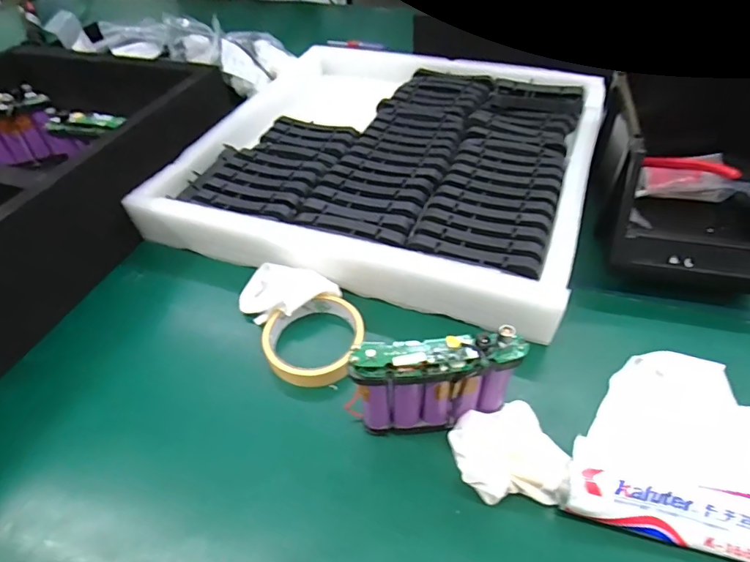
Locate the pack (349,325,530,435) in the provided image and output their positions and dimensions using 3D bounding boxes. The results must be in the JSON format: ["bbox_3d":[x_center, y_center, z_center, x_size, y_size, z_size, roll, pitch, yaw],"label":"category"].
[{"bbox_3d":[0.044,0.077,0.337,0.111,0.098,0.023,-5,47,-1],"label":"pack"}]

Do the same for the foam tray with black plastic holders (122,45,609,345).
[{"bbox_3d":[0.025,-0.174,0.600,0.460,0.054,0.485,14,50,16],"label":"foam tray with black plastic holders"}]

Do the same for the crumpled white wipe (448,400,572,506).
[{"bbox_3d":[0.094,0.123,0.332,0.074,0.037,0.059,-1,47,3],"label":"crumpled white wipe"}]

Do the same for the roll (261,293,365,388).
[{"bbox_3d":[-0.053,0.052,0.417,0.086,0.023,0.083,-2,47,2],"label":"roll"}]

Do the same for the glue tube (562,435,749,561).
[{"bbox_3d":[0.194,0.142,0.306,0.129,0.026,0.060,14,50,16],"label":"glue tube"}]

